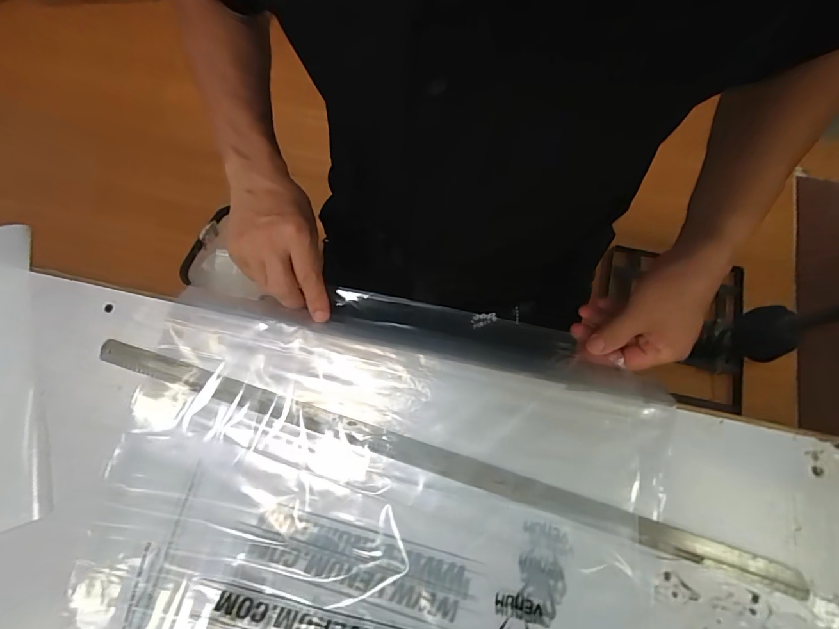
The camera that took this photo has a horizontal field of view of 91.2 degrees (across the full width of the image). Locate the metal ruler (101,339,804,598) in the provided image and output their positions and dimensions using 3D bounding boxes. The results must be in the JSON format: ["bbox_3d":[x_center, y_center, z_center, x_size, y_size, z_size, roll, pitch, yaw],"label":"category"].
[{"bbox_3d":[-0.003,0.113,0.338,0.586,0.010,0.019,17,74,7],"label":"metal ruler"}]

